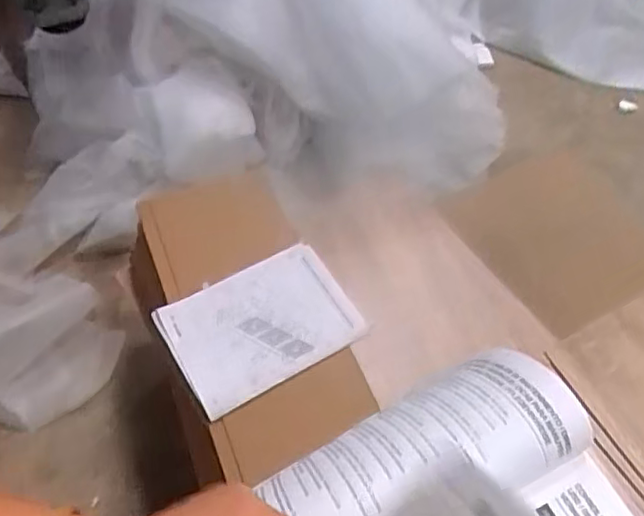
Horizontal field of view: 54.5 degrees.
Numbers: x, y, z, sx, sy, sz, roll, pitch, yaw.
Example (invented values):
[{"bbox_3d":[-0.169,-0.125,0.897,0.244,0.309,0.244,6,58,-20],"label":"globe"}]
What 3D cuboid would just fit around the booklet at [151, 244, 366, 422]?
[{"bbox_3d":[-0.093,0.102,0.965,0.275,0.016,0.200,-26,58,-18],"label":"booklet"}]

